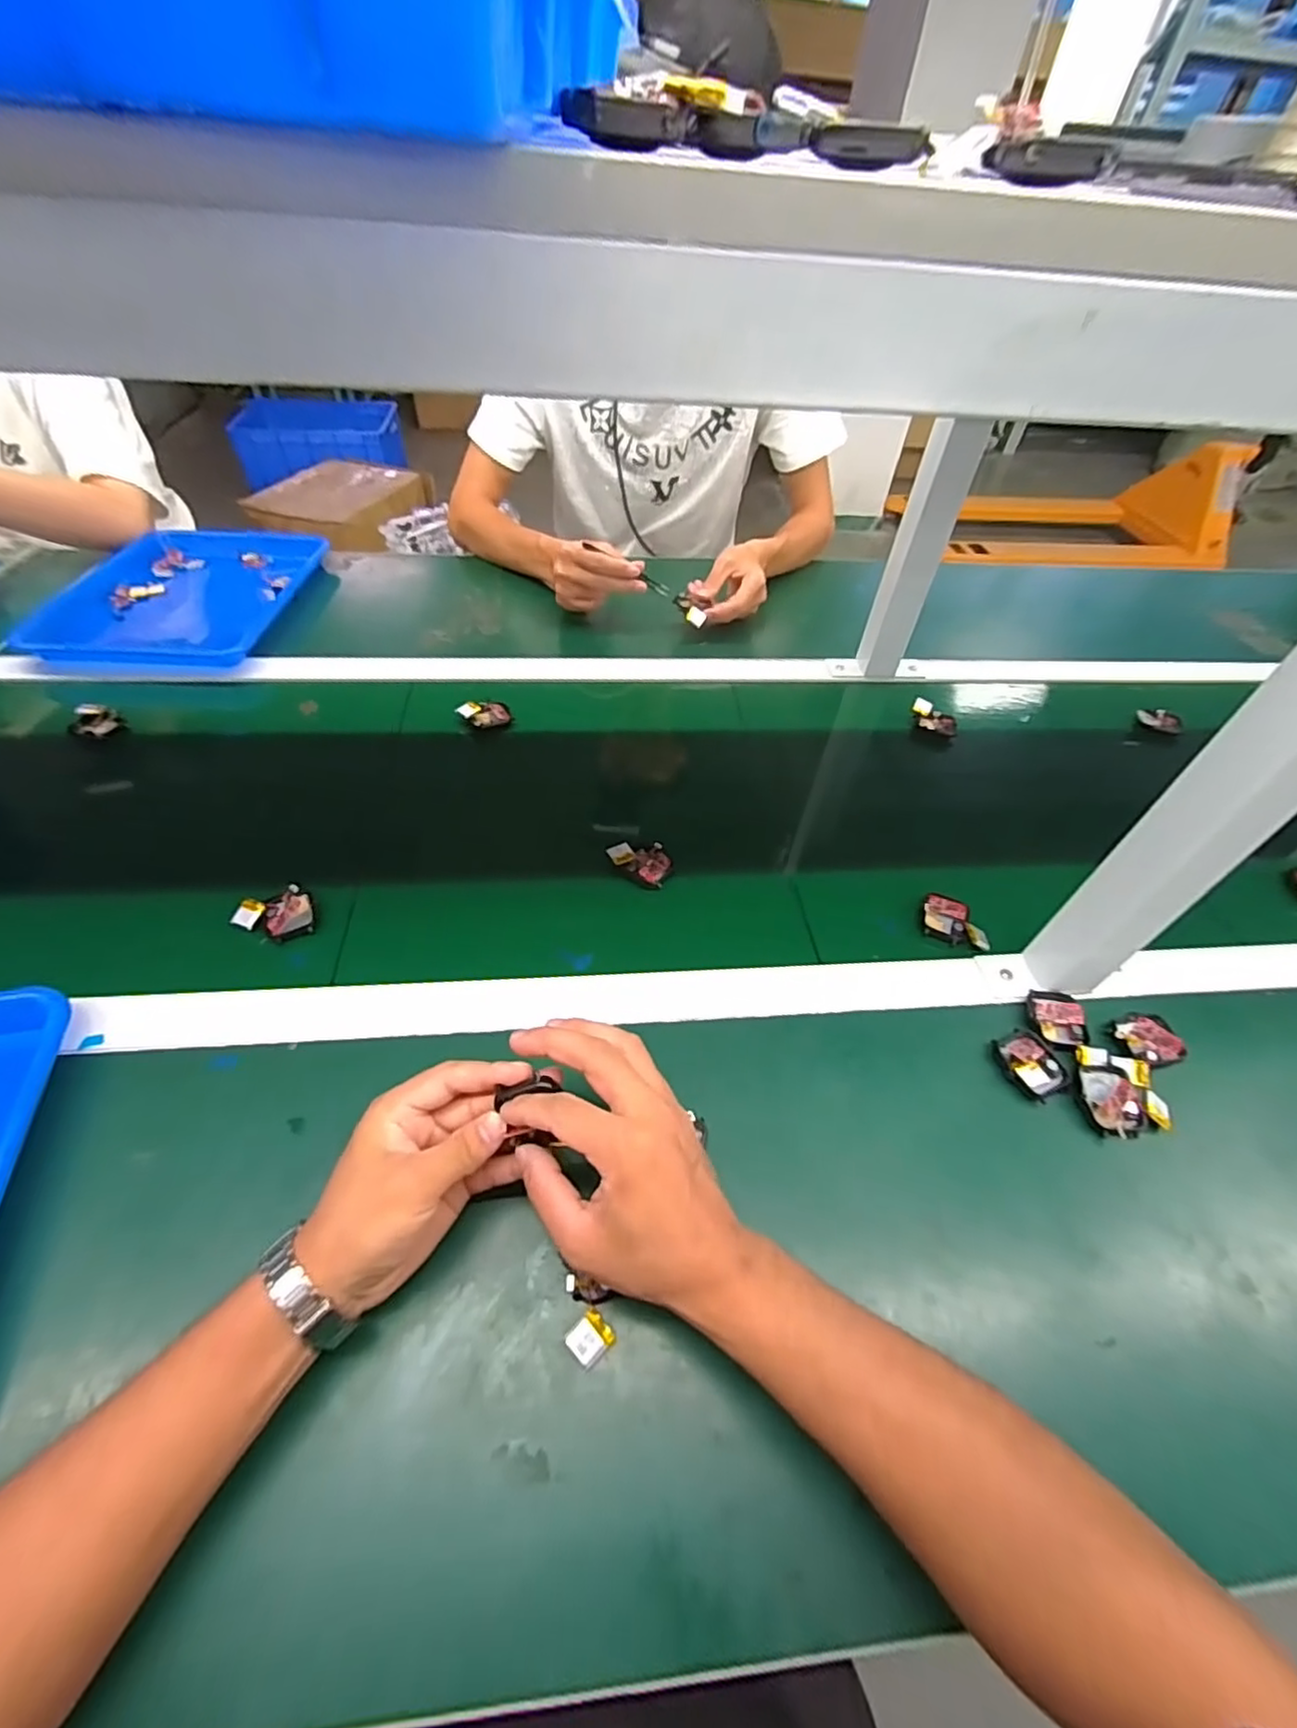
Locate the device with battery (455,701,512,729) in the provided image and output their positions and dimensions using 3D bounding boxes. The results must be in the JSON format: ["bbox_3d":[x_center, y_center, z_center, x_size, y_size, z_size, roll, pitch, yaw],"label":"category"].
[{"bbox_3d":[-0.175,-0.160,0.683,0.053,0.021,0.030,-15,52,-16],"label":"device with battery"}]

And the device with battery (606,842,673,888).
[{"bbox_3d":[-0.005,-0.004,0.558,0.053,0.017,0.035,27,53,19],"label":"device with battery"}]

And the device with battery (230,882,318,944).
[{"bbox_3d":[-0.289,0.040,0.495,0.055,0.021,0.042,-22,54,-21],"label":"device with battery"}]

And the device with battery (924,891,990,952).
[{"bbox_3d":[0.259,0.048,0.538,0.056,0.015,0.041,27,53,19],"label":"device with battery"}]

